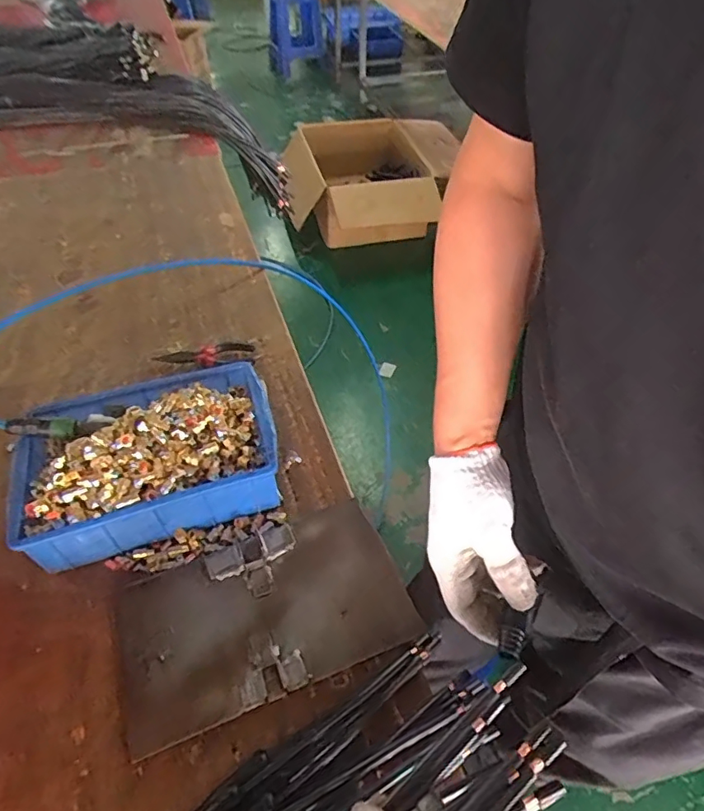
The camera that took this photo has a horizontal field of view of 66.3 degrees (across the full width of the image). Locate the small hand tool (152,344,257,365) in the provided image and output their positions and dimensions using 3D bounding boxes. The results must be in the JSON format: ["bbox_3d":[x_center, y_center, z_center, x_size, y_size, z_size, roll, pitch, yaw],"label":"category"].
[{"bbox_3d":[-0.234,-0.081,0.854,0.149,0.026,0.029,-9,48,-8],"label":"small hand tool"}]

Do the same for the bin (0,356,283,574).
[{"bbox_3d":[-0.245,0.068,0.663,0.300,0.109,0.221,-14,49,-13],"label":"bin"}]

